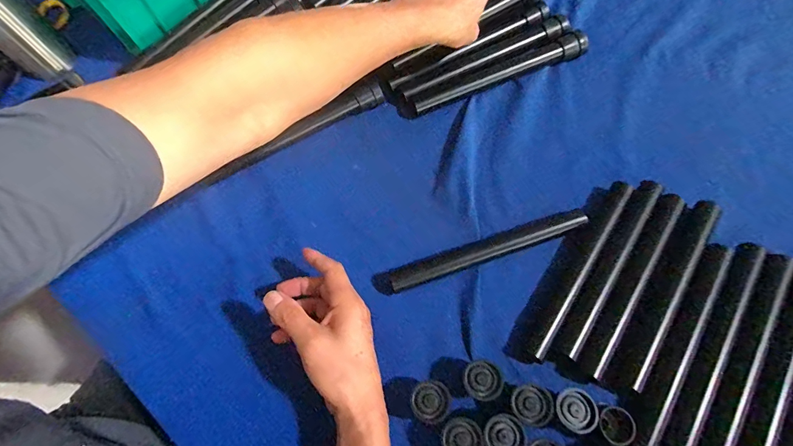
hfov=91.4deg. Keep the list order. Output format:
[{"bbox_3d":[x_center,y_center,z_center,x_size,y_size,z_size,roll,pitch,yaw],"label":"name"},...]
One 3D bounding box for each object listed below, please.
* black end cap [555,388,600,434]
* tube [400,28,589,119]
[{"bbox_3d":[0.154,0.160,0.330,0.034,0.009,0.031,-1,65,3],"label":"black end cap"},{"bbox_3d":[0.130,-0.197,0.510,0.259,0.026,0.028,-22,66,-7],"label":"tube"}]

